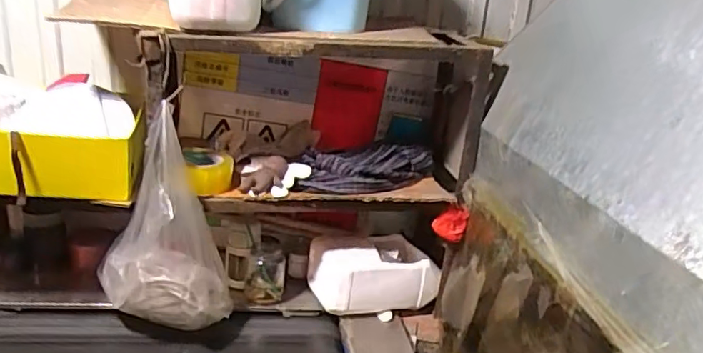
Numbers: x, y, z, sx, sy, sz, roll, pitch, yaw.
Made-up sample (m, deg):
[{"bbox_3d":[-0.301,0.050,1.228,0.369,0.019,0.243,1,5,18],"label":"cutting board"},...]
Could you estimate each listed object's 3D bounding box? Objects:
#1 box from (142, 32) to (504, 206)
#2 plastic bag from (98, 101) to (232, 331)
[{"bbox_3d":[-0.051,-0.143,1.112,0.618,0.299,0.313,3,20,-12],"label":"box"},{"bbox_3d":[-0.327,0.089,0.996,0.215,0.364,0.160,21,24,34],"label":"plastic bag"}]

